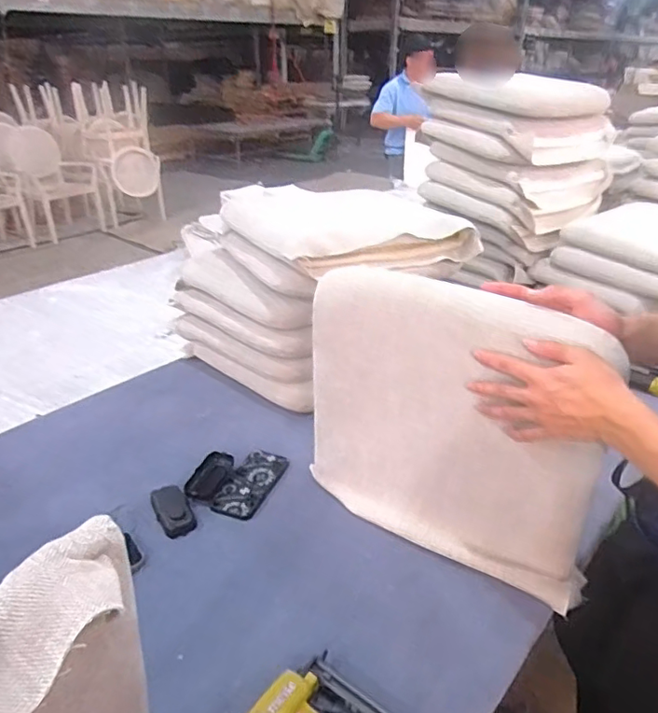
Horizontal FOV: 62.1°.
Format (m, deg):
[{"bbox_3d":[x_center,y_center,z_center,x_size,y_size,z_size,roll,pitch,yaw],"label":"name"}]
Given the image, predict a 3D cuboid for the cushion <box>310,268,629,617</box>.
[{"bbox_3d":[0.157,0.101,0.791,0.447,0.397,0.063,20,34,33],"label":"cushion"}]

